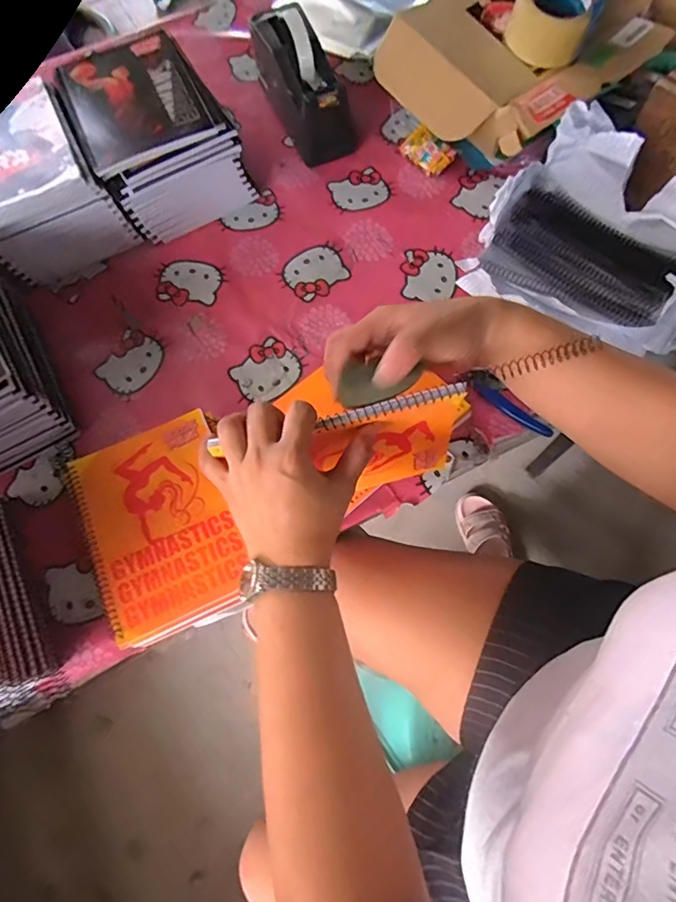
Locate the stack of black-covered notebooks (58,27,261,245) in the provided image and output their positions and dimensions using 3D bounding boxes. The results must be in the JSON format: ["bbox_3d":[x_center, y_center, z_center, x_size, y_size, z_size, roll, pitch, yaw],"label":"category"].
[{"bbox_3d":[-0.241,-0.411,0.631,0.165,0.116,0.197,-28,72,-8],"label":"stack of black-covered notebooks"}]

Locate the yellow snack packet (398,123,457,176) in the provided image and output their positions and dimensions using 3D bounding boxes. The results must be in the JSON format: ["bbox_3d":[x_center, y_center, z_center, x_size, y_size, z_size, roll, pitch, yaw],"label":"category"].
[{"bbox_3d":[0.124,-0.419,0.666,0.078,0.015,0.044,46,118,18],"label":"yellow snack packet"}]

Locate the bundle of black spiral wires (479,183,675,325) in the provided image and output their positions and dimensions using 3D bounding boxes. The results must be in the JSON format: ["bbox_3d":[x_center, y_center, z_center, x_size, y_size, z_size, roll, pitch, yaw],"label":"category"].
[{"bbox_3d":[0.298,-0.233,0.590,0.219,0.032,0.148,31,74,12],"label":"bundle of black spiral wires"}]

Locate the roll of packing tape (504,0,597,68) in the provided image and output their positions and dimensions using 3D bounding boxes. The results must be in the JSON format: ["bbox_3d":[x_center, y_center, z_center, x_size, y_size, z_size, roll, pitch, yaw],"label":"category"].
[{"bbox_3d":[0.278,-0.570,0.623,0.098,0.061,0.098,-1,70,2],"label":"roll of packing tape"}]

